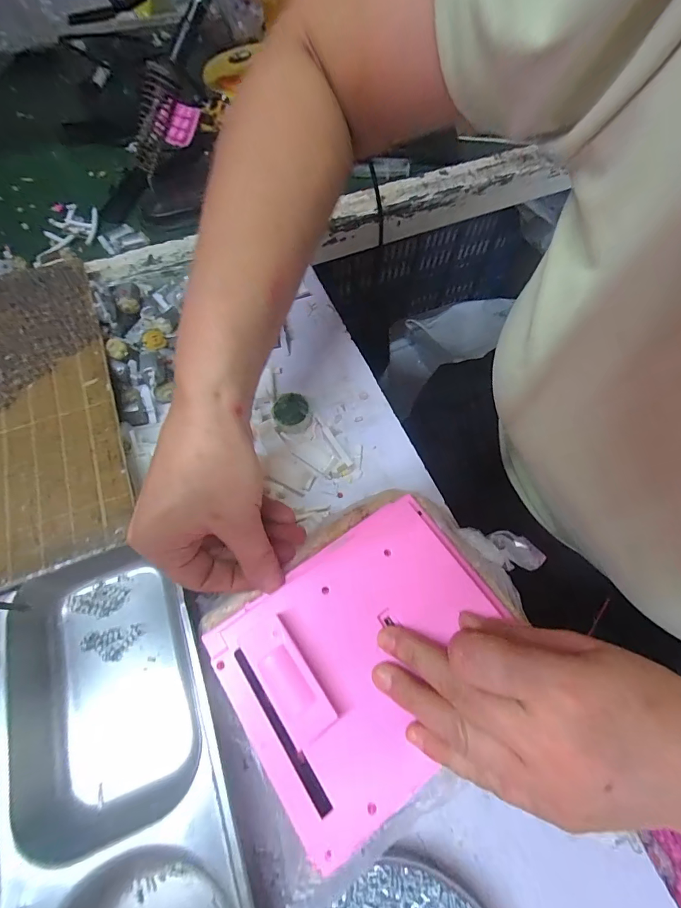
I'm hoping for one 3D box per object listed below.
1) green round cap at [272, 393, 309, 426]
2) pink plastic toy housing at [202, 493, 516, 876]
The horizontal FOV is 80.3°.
[{"bbox_3d":[-0.043,-0.036,0.349,0.030,0.014,0.029,1,64,-1],"label":"green round cap"},{"bbox_3d":[0.019,0.108,0.226,0.155,0.027,0.124,-32,69,-16],"label":"pink plastic toy housing"}]

